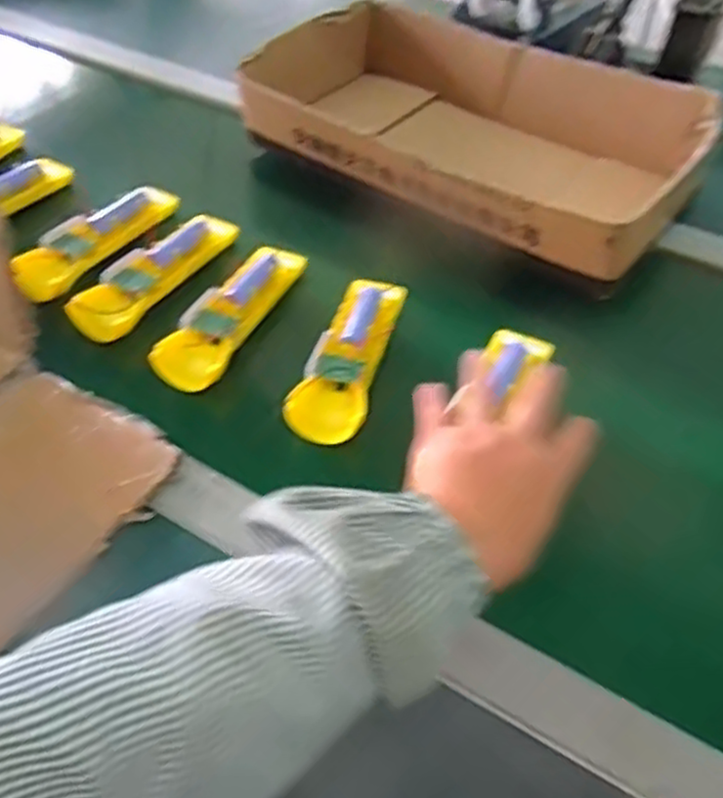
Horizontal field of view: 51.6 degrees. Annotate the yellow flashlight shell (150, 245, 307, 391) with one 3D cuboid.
[{"bbox_3d":[-0.099,-0.071,0.586,0.048,0.024,0.166,18,51,15],"label":"yellow flashlight shell"}]

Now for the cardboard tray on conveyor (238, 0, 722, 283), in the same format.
[{"bbox_3d":[0.104,-0.257,0.724,0.413,0.088,0.240,31,55,24],"label":"cardboard tray on conveyor"}]

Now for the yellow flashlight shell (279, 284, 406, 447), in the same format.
[{"bbox_3d":[-0.009,-0.035,0.557,0.053,0.022,0.159,10,49,9],"label":"yellow flashlight shell"}]

